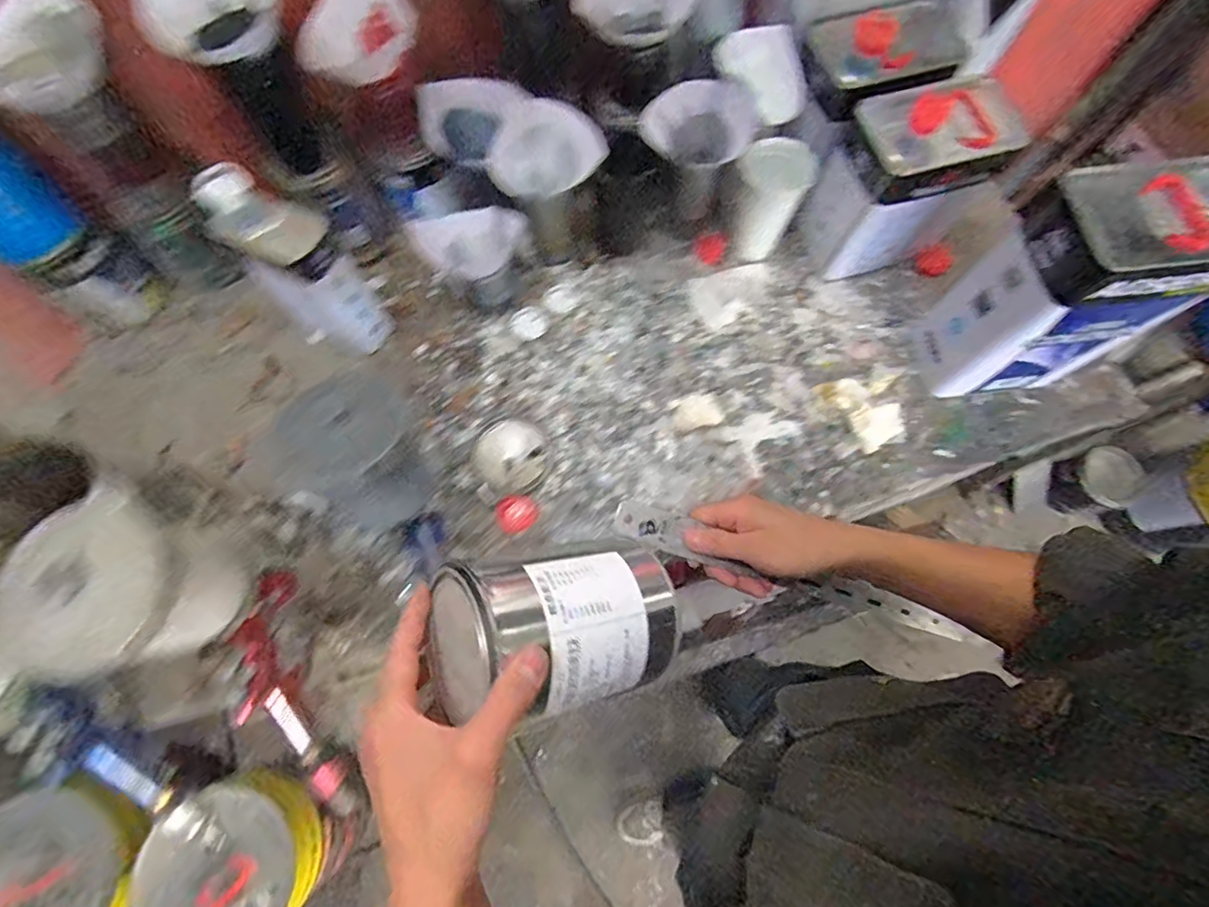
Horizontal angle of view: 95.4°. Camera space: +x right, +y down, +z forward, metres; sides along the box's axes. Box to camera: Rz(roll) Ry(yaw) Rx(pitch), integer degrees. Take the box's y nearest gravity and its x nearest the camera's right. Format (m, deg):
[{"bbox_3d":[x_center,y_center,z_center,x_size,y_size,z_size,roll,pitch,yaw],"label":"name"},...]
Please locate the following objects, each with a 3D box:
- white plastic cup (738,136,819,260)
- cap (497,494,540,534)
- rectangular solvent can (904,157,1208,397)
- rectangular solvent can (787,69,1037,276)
[{"bbox_3d":[0.207,-0.320,0.707,0.084,0.138,0.074,28,74,9],"label":"white plastic cup"},{"bbox_3d":[-0.102,0.070,0.643,0.047,0.010,0.043,0,72,0],"label":"cap"},{"bbox_3d":[0.492,-0.169,0.593,0.179,0.272,0.113,-9,72,-3],"label":"rectangular solvent can"},{"bbox_3d":[0.366,-0.326,0.684,0.180,0.187,0.103,-21,73,-7],"label":"rectangular solvent can"}]

